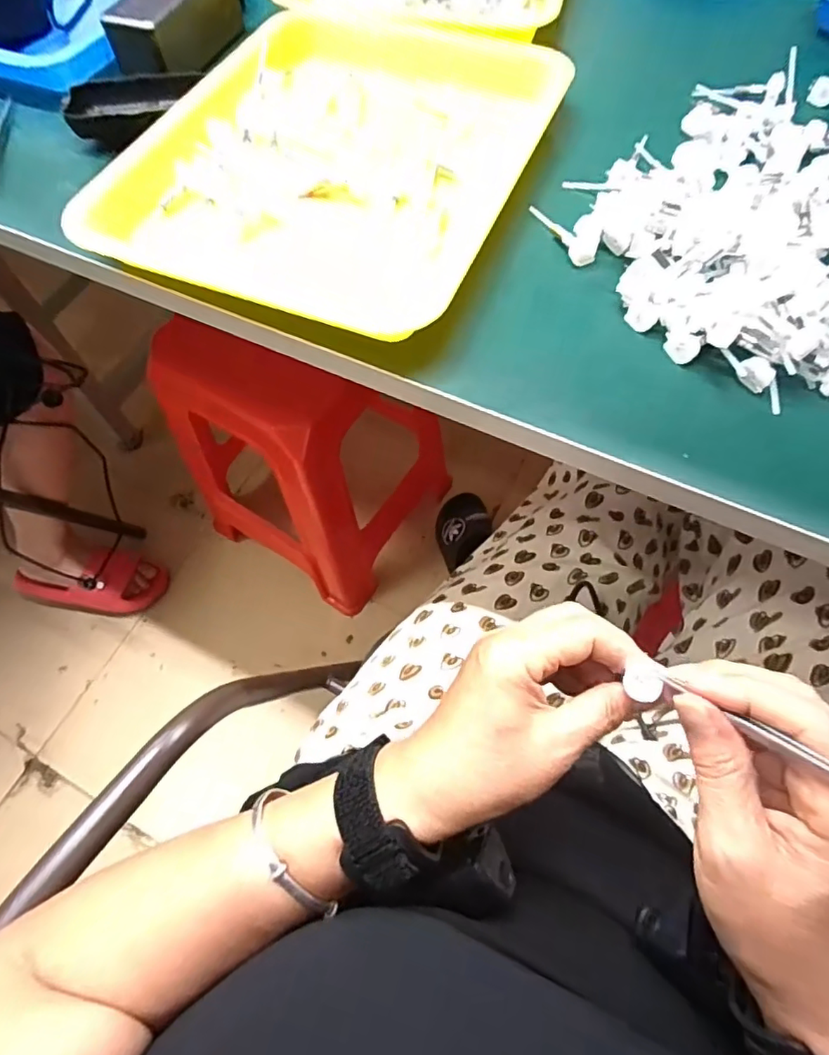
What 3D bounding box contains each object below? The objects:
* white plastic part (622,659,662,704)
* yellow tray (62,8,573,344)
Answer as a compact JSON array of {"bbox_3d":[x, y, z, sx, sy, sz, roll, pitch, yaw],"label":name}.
[{"bbox_3d":[0.106,0.071,0.257,0.016,0.006,0.018,3,65,4],"label":"white plastic part"},{"bbox_3d":[-0.050,-0.278,0.405,0.251,0.031,0.307,20,67,12],"label":"yellow tray"}]

